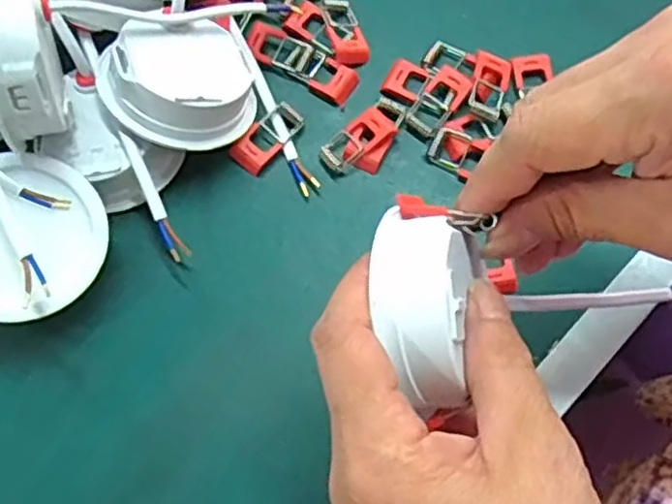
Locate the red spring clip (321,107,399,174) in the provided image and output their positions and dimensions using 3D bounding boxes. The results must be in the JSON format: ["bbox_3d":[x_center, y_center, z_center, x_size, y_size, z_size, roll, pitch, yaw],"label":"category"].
[{"bbox_3d":[0.013,-0.050,0.332,0.033,0.010,0.024,-38,75,-11],"label":"red spring clip"}]

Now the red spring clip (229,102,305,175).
[{"bbox_3d":[-0.032,-0.056,0.337,0.018,0.006,0.038,35,75,12],"label":"red spring clip"}]

